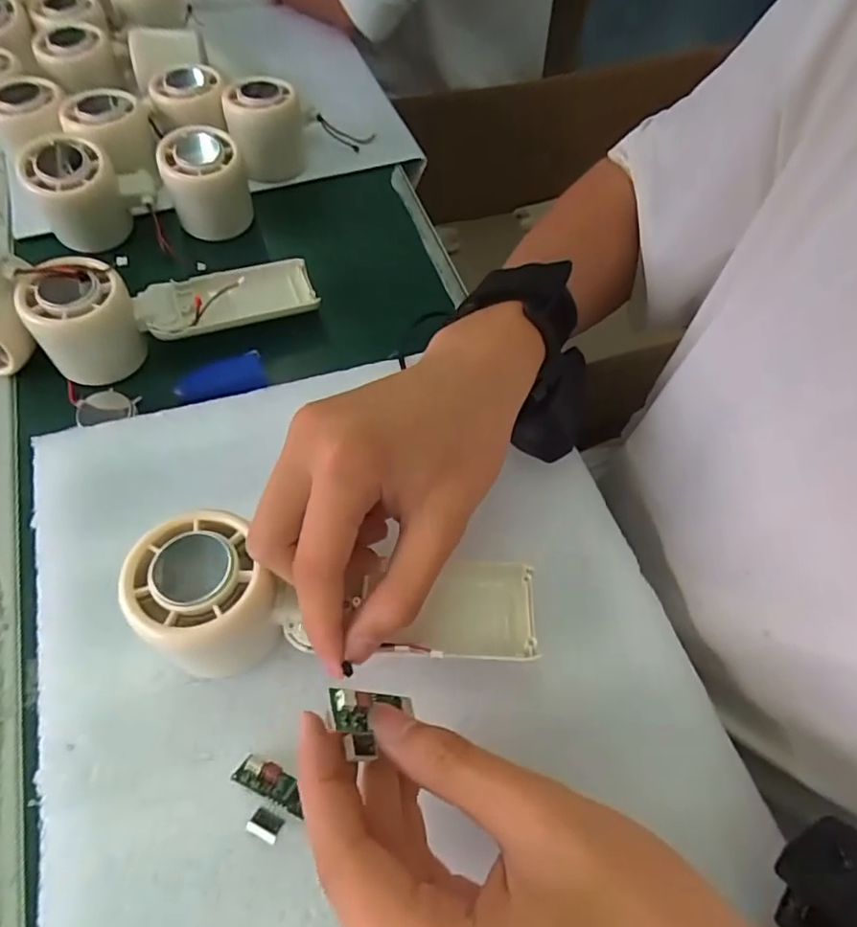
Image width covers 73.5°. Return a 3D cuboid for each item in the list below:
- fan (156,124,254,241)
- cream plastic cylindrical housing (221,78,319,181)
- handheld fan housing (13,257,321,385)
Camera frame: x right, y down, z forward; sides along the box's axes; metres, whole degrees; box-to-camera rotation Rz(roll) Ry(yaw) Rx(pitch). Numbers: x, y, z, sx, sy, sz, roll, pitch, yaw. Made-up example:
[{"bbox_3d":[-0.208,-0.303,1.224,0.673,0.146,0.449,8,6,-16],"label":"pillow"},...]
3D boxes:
[{"bbox_3d":[-0.159,-0.199,0.416,0.055,0.067,0.049,-20,62,-14],"label":"fan"},{"bbox_3d":[-0.123,-0.262,0.454,0.055,0.062,0.057,8,60,1],"label":"cream plastic cylindrical housing"},{"bbox_3d":[-0.154,-0.098,0.360,0.160,0.054,0.048,-19,62,-23],"label":"handheld fan housing"}]

